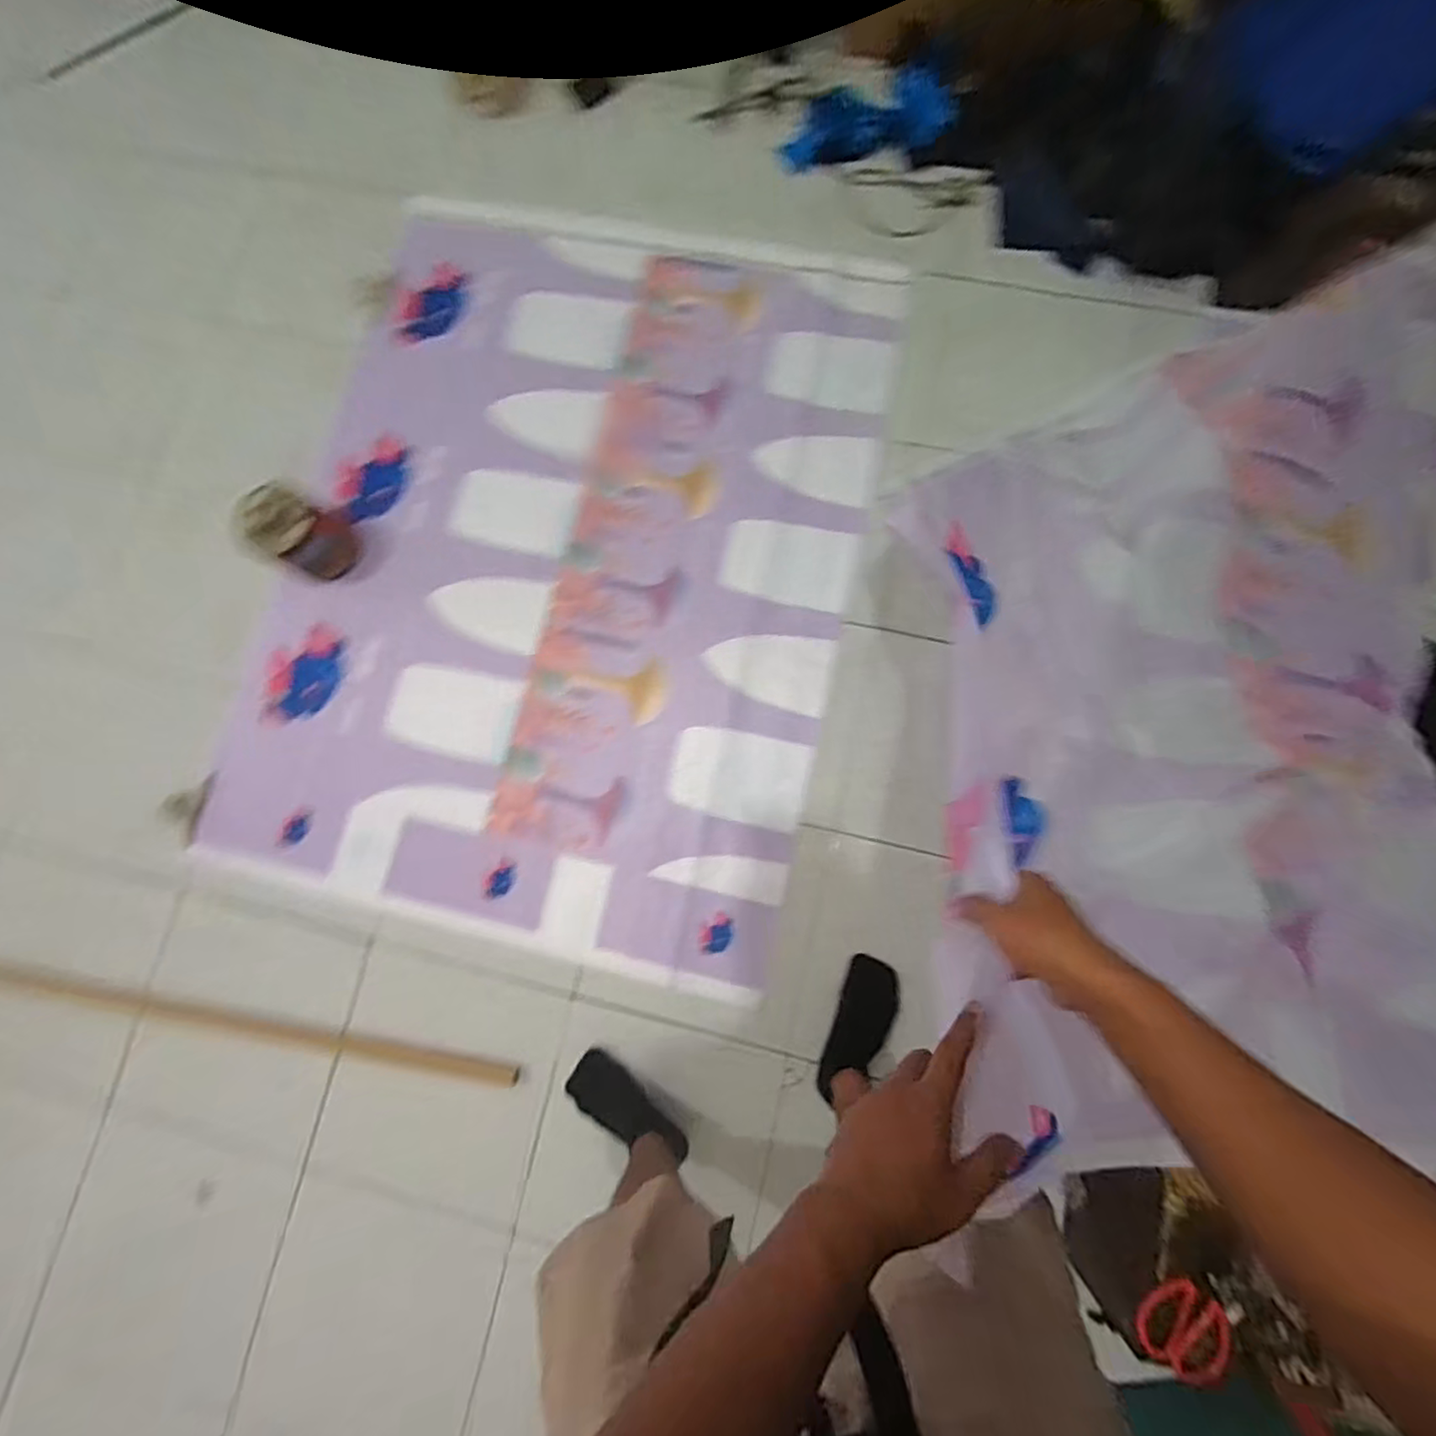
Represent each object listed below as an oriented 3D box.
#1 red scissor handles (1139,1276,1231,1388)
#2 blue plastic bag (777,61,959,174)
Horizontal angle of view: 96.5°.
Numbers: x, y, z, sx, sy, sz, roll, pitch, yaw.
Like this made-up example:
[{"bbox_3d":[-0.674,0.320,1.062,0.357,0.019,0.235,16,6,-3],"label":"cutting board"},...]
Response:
[{"bbox_3d":[0.615,0.802,0.842,0.093,0.022,0.111,20,90,42],"label":"red scissor handles"},{"bbox_3d":[0.318,-1.274,1.367,0.366,0.095,0.105,-3,82,15],"label":"blue plastic bag"}]

